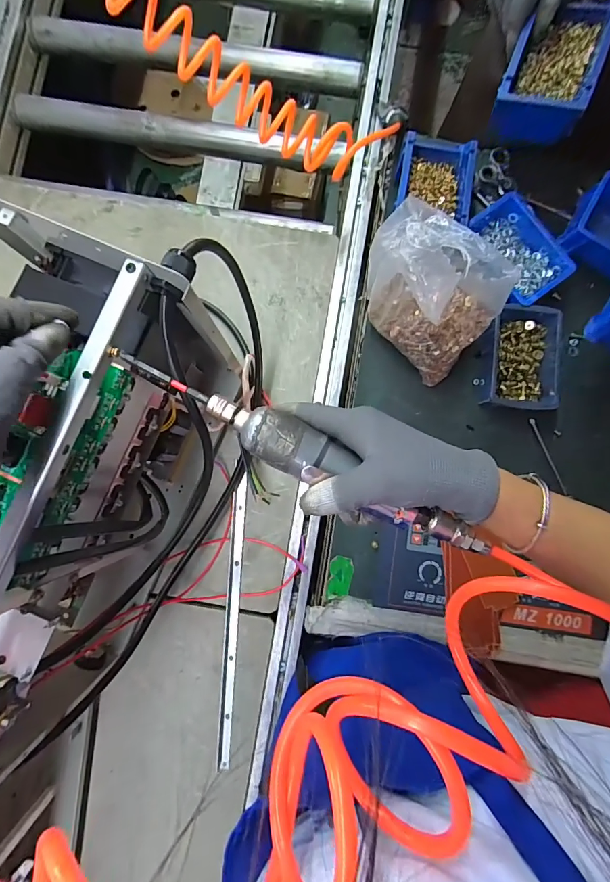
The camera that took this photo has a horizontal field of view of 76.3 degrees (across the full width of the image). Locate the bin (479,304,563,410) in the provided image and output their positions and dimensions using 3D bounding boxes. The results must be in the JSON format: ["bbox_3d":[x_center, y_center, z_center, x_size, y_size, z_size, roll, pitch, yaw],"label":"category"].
[{"bbox_3d":[0.310,-0.118,0.563,0.097,0.051,0.149,6,86,0],"label":"bin"}]

